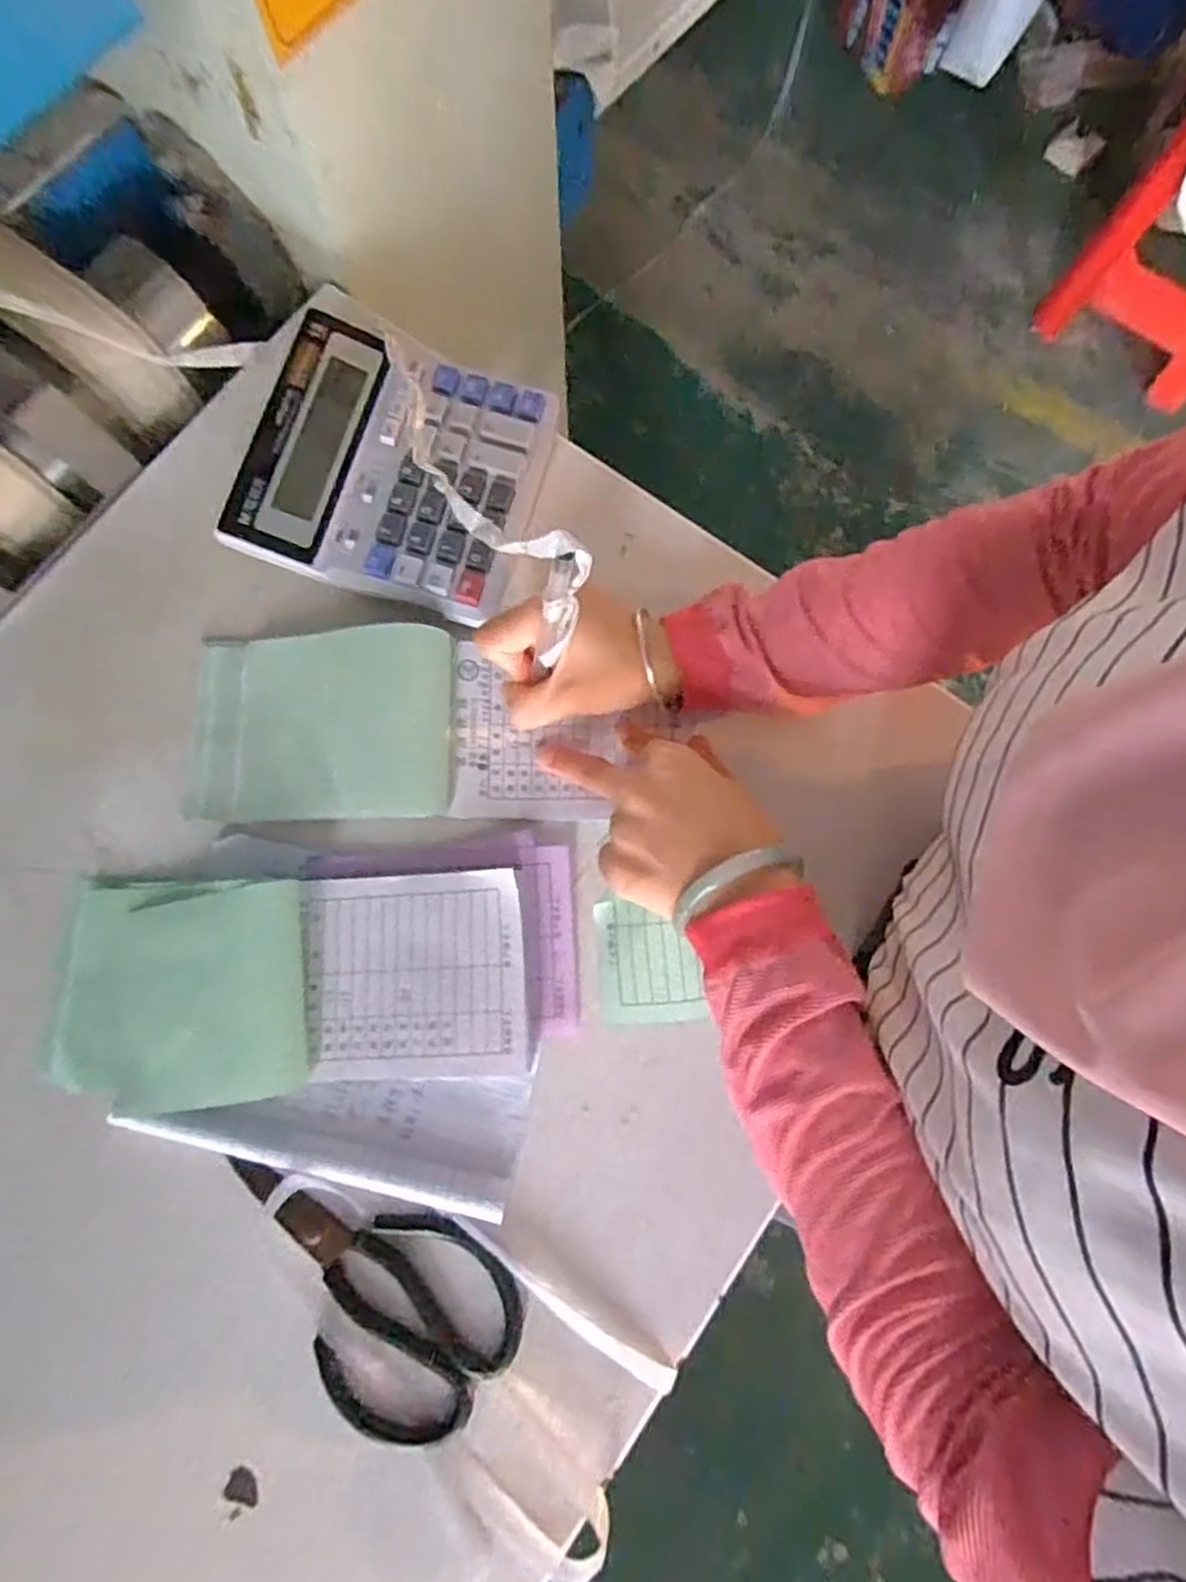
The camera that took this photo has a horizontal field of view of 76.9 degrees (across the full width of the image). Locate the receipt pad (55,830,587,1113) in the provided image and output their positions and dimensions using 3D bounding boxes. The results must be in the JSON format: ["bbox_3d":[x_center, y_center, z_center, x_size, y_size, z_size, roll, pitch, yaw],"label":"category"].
[{"bbox_3d":[-0.148,0.093,0.396,0.272,0.026,0.119,-6,76,-2],"label":"receipt pad"}]

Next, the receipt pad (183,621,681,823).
[{"bbox_3d":[-0.098,-0.033,0.422,0.261,0.042,0.107,6,76,-4],"label":"receipt pad"}]

